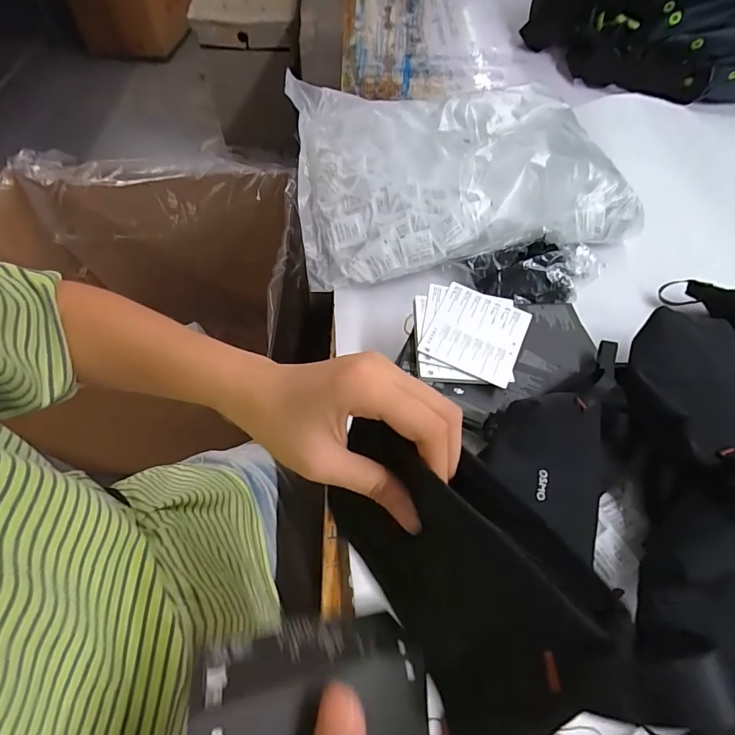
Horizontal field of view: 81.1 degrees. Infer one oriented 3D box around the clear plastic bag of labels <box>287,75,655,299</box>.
[{"bbox_3d":[0.115,-0.307,0.617,0.454,0.072,0.355,-11,60,-8],"label":"clear plastic bag of labels"}]

